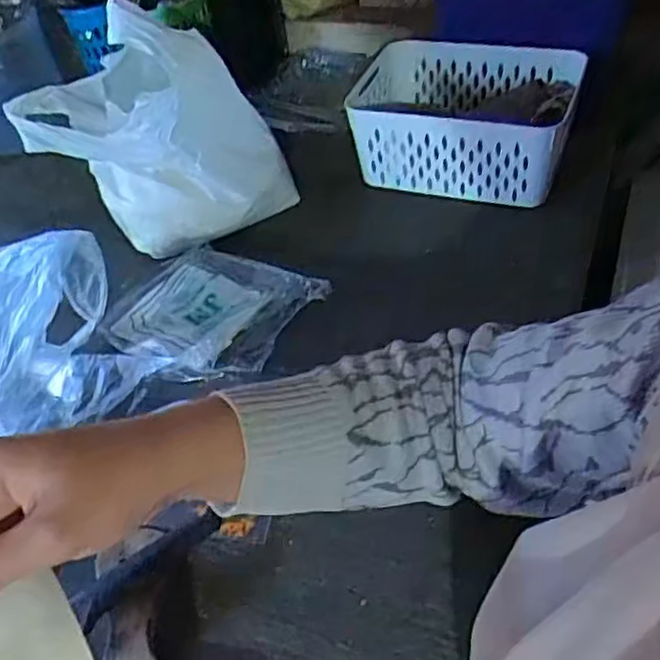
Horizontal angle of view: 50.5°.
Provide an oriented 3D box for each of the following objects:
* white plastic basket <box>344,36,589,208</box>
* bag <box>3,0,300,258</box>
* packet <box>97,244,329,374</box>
[{"bbox_3d":[0.132,-0.217,0.713,0.208,0.087,0.163,10,49,18],"label":"white plastic basket"},{"bbox_3d":[-0.168,-0.190,0.655,0.226,0.197,0.115,5,48,15],"label":"bag"},{"bbox_3d":[-0.099,-0.021,0.605,0.156,0.018,0.139,18,51,21],"label":"packet"}]

